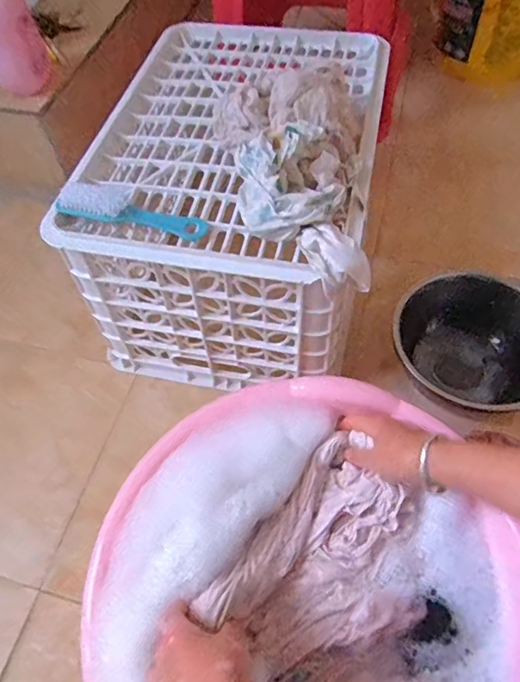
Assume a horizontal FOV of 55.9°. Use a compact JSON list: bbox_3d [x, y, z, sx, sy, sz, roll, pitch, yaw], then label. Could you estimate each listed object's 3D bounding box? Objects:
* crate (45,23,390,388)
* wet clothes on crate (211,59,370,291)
[{"bbox_3d":[-0.020,-0.201,0.711,0.324,0.270,0.470,9,60,9],"label":"crate"},{"bbox_3d":[0.029,-0.192,0.510,0.157,0.067,0.272,2,59,5],"label":"wet clothes on crate"}]

